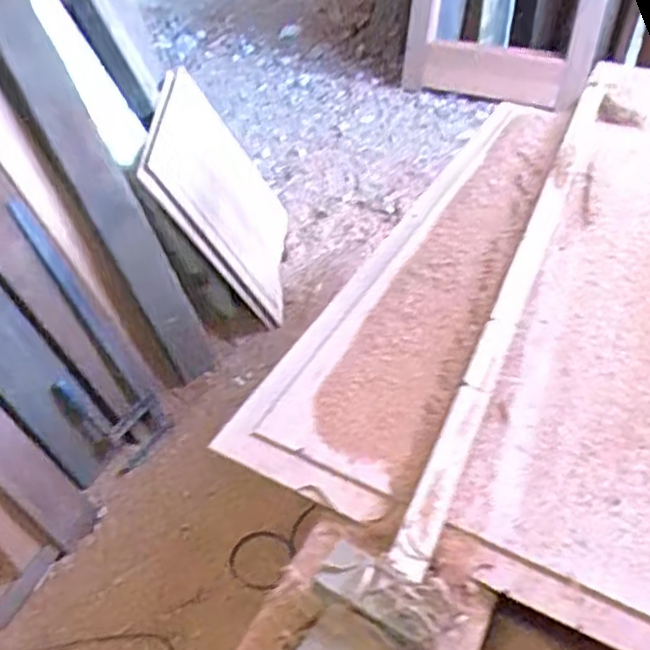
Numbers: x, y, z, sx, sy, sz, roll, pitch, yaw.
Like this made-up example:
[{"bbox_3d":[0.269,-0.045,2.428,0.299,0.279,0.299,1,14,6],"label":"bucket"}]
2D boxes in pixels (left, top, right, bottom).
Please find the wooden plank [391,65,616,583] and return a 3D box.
[{"bbox_3d":[0.346,-0.154,1.115,0.042,0.032,1.297,15,45,20],"label":"wooden plank"}]

